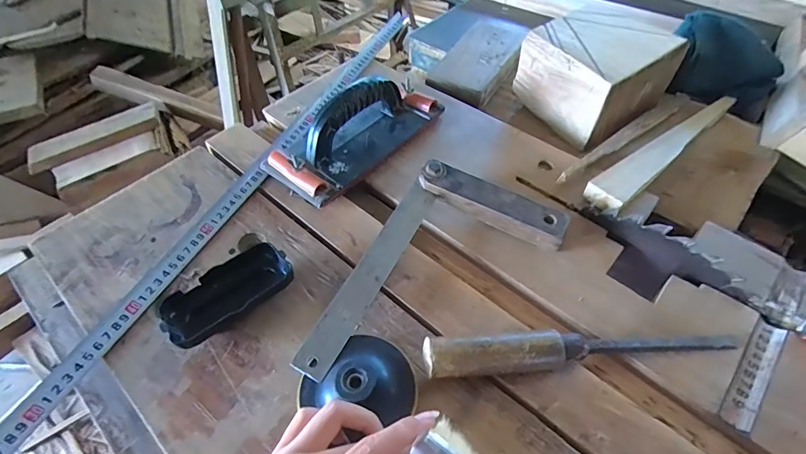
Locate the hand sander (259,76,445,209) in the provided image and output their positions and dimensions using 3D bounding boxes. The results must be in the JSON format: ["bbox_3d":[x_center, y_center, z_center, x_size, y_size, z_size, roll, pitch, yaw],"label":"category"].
[{"bbox_3d":[-0.053,-0.121,0.492,0.099,0.071,0.216,33,60,26],"label":"hand sander"}]

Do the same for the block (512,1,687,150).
[{"bbox_3d":[0.248,-0.202,0.554,0.143,0.099,0.141,-30,56,-20],"label":"block"}]

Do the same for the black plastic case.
[{"bbox_3d":[-0.153,0.060,0.376,0.107,0.027,0.054,-35,57,-22],"label":"black plastic case"}]

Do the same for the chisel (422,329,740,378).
[{"bbox_3d":[0.142,0.093,0.334,0.250,0.035,0.027,-6,51,-1],"label":"chisel"}]

